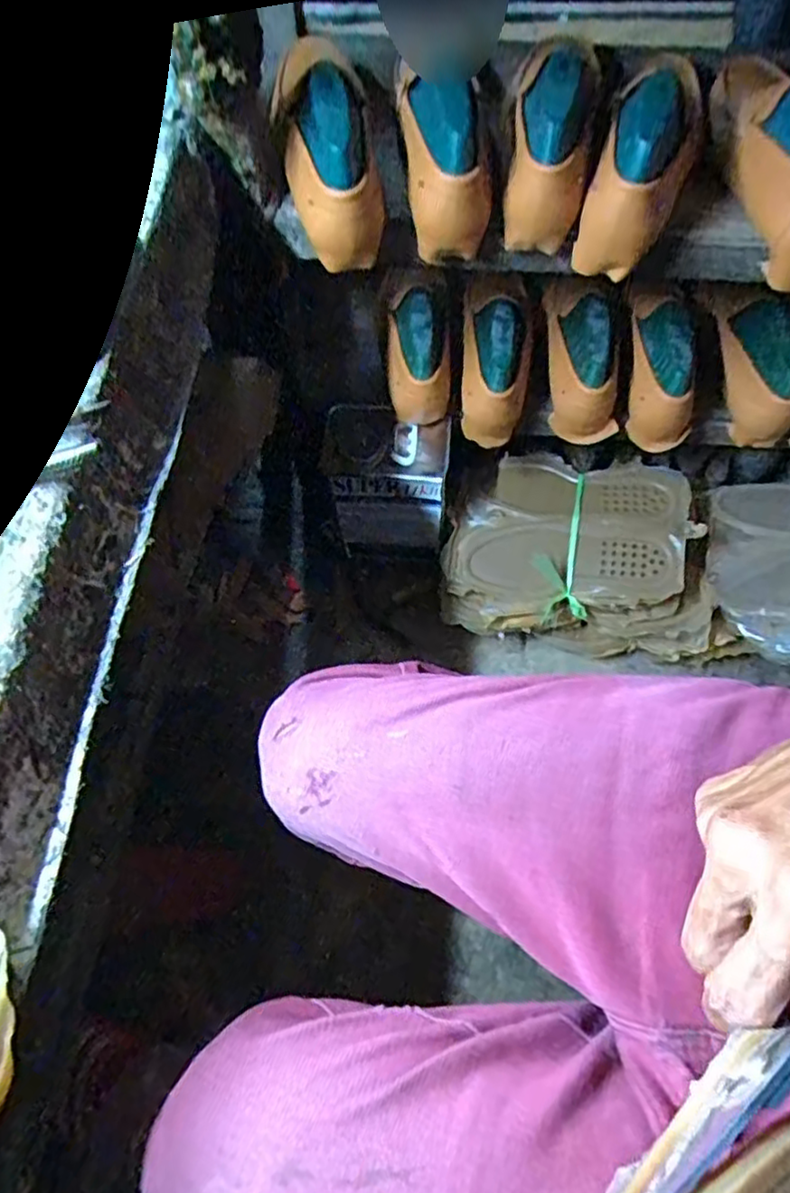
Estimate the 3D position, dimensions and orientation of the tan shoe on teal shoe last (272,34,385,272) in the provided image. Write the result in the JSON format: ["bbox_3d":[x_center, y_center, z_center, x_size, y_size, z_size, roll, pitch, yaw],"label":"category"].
[{"bbox_3d":[-0.058,-0.401,0.587,0.079,0.091,0.191,-13,80,-5],"label":"tan shoe on teal shoe last"}]

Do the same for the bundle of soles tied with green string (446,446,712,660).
[{"bbox_3d":[0.247,-0.065,0.908,0.346,0.101,0.244,6,67,3],"label":"bundle of soles tied with green string"}]

